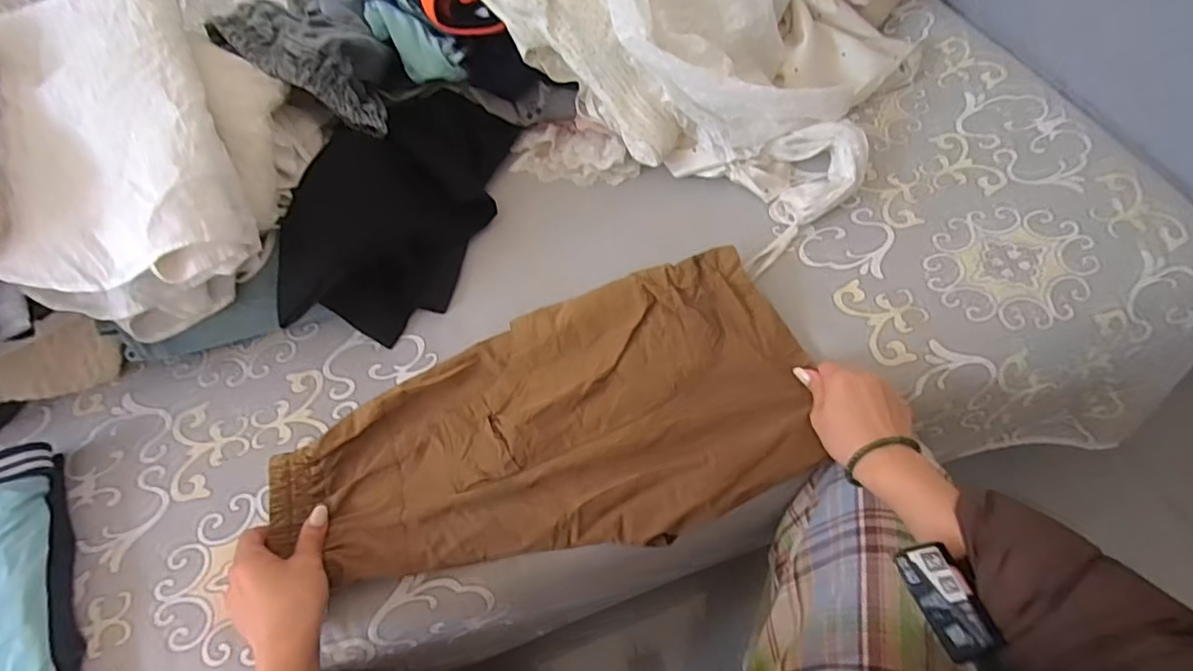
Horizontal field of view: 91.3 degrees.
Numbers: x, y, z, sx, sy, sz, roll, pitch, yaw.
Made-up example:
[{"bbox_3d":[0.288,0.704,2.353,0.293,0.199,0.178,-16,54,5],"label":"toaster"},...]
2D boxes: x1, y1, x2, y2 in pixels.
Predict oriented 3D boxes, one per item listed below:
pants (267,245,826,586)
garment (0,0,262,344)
[{"bbox_3d":[-0.042,0.085,0.549,0.487,0.029,0.239,-18,61,-6],"label":"pants"},{"bbox_3d":[-0.454,-0.171,0.570,0.203,0.163,0.341,-24,62,-10],"label":"garment"}]

